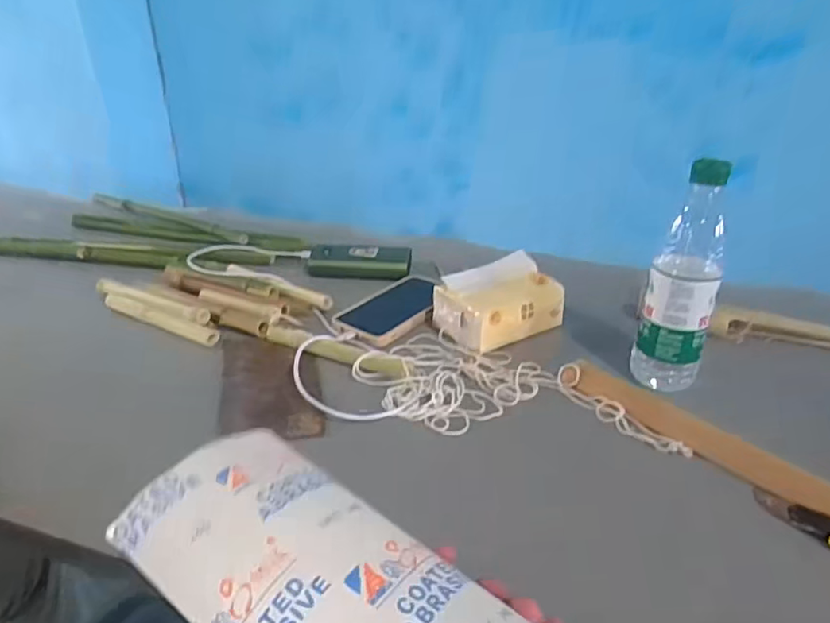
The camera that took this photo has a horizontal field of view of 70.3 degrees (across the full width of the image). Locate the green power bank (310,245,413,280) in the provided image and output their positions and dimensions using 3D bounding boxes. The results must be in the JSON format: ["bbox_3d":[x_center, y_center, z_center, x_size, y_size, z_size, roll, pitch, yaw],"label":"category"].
[{"bbox_3d":[-0.079,-0.069,0.842,0.144,0.032,0.062,2,29,3],"label":"green power bank"}]

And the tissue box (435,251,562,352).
[{"bbox_3d":[0.101,-0.014,0.692,0.142,0.072,0.090,-17,33,-29],"label":"tissue box"}]

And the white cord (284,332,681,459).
[{"bbox_3d":[0.061,0.065,0.599,0.352,0.029,0.158,4,29,6],"label":"white cord"}]

